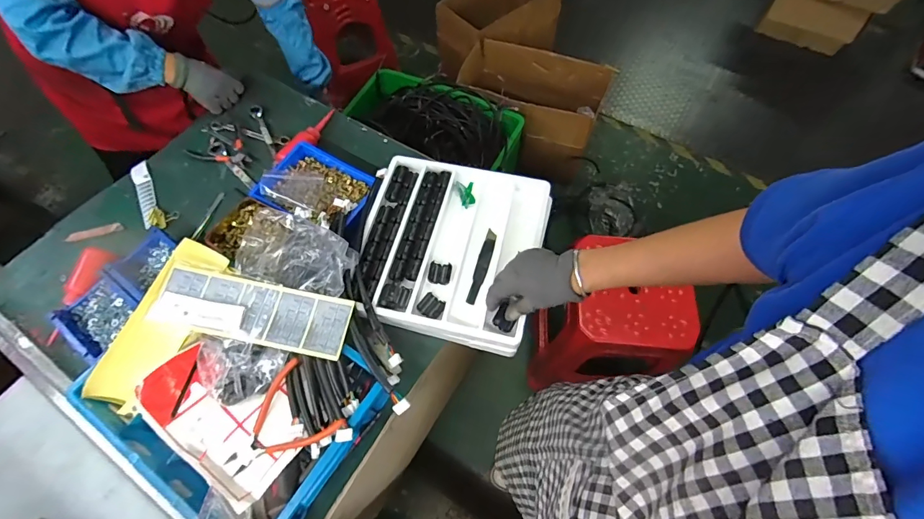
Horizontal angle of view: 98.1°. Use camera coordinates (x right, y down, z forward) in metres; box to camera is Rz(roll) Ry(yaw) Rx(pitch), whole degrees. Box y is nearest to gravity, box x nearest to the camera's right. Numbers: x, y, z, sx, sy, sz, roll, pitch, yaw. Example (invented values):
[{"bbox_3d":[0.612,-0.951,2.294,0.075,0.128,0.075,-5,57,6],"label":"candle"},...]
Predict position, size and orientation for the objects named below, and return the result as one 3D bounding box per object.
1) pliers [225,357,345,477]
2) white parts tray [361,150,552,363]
[{"bbox_3d":[-0.242,0.217,0.525,0.134,0.014,0.115,-39,72,-18],"label":"pliers"},{"bbox_3d":[-0.020,-0.027,0.669,0.291,0.031,0.309,15,65,5],"label":"white parts tray"}]

